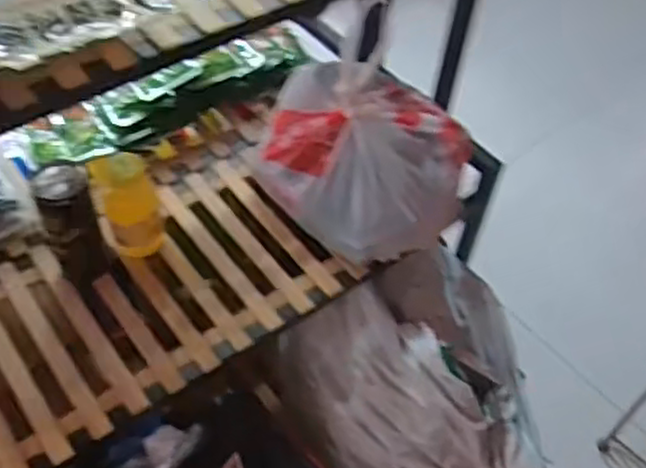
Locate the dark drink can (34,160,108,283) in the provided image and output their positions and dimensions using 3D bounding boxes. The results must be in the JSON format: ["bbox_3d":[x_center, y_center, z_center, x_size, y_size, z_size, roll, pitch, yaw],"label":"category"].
[{"bbox_3d":[-0.260,-0.009,0.762,0.052,0.130,0.059,-17,56,-18],"label":"dark drink can"}]

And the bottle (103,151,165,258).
[{"bbox_3d":[-0.203,-0.024,0.790,0.056,0.128,0.049,-11,54,-15],"label":"bottle"}]

